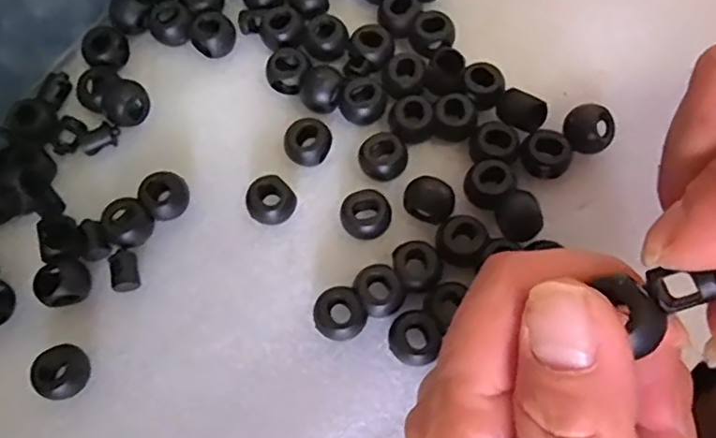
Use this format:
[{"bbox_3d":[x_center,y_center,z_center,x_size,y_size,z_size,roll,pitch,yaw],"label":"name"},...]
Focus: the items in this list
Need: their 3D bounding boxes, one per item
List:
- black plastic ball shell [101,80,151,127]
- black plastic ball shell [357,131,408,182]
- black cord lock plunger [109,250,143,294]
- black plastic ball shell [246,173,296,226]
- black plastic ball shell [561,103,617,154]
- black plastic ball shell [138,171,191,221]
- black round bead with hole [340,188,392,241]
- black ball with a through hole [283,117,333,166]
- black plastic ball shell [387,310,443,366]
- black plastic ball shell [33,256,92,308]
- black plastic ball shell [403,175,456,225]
[{"bbox_3d":[-0.097,-0.048,0.258,0.017,0.015,0.019,37,77,12],"label":"black plastic ball shell"},{"bbox_3d":[0.010,-0.024,0.240,0.018,0.013,0.017,-1,73,2],"label":"black plastic ball shell"},{"bbox_3d":[-0.090,0.020,0.235,0.010,0.010,0.015,-11,73,-2],"label":"black cord lock plunger"},{"bbox_3d":[-0.033,-0.006,0.238,0.017,0.016,0.017,-1,73,2],"label":"black plastic ball shell"},{"bbox_3d":[0.089,-0.034,0.239,0.018,0.016,0.018,-1,73,2],"label":"black plastic ball shell"},{"bbox_3d":[-0.076,-0.009,0.243,0.017,0.014,0.018,-1,73,2],"label":"black plastic ball shell"},{"bbox_3d":[0.003,-0.001,0.232,0.018,0.014,0.018,-1,73,2],"label":"black round bead with hole"},{"bbox_3d":[-0.019,-0.029,0.244,0.018,0.017,0.017,-1,73,2],"label":"black ball with a through hole"},{"bbox_3d":[0.019,0.042,0.215,0.017,0.016,0.017,-1,73,2],"label":"black plastic ball shell"},{"bbox_3d":[-0.111,0.024,0.232,0.017,0.015,0.016,-1,73,2],"label":"black plastic ball shell"},{"bbox_3d":[0.027,-0.006,0.234,0.018,0.016,0.016,26,75,10],"label":"black plastic ball shell"}]

